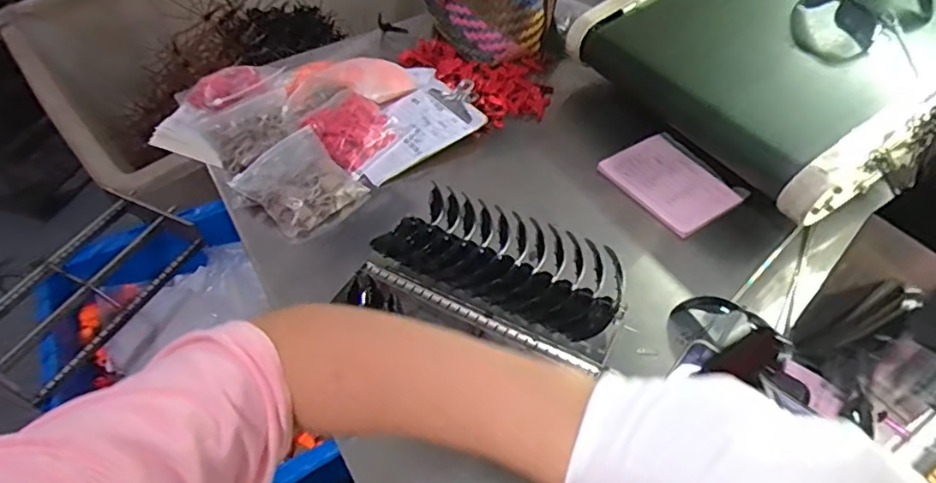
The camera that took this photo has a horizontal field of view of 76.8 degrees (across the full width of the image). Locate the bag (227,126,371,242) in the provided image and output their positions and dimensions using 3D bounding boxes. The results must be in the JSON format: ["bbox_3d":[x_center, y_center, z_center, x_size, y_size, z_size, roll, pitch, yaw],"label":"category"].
[{"bbox_3d":[-0.244,-0.083,0.862,0.136,0.074,0.140,33,58,27],"label":"bag"}]

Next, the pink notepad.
[{"bbox_3d":[0.306,-0.091,0.880,0.141,0.020,0.170,-30,55,-21],"label":"pink notepad"}]

